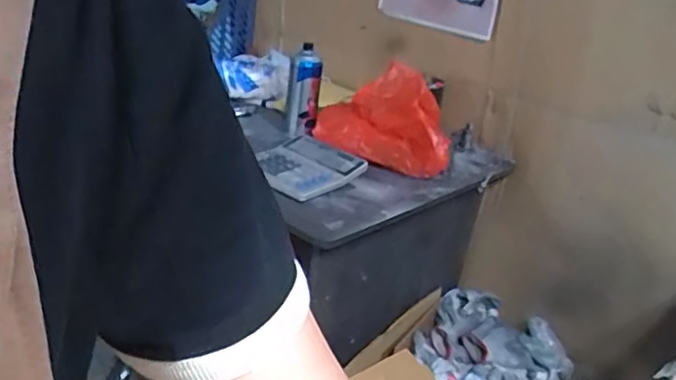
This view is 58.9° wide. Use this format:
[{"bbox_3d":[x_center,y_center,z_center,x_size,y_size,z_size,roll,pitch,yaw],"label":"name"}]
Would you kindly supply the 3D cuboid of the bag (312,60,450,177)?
[{"bbox_3d":[0.098,-0.139,1.183,0.278,0.174,0.131,22,27,27],"label":"bag"}]

